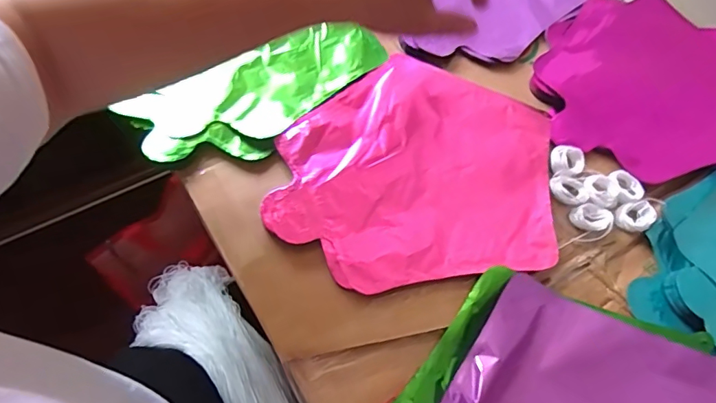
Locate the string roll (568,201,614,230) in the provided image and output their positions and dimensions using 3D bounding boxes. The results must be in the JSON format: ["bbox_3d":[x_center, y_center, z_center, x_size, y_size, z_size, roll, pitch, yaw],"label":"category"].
[{"bbox_3d":[0.195,0.014,0.403,0.029,0.010,0.025,-16,63,-13],"label":"string roll"}]

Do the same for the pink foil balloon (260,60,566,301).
[{"bbox_3d":[0.051,-0.030,0.419,0.226,0.008,0.223,9,60,1],"label":"pink foil balloon"}]

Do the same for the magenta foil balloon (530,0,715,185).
[{"bbox_3d":[0.302,-0.126,0.492,0.255,0.013,0.229,-3,61,-6],"label":"magenta foil balloon"}]

